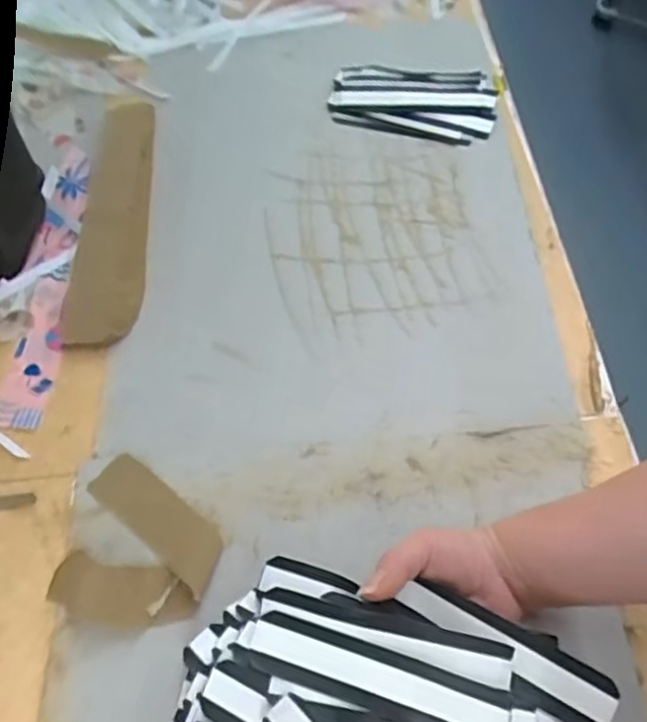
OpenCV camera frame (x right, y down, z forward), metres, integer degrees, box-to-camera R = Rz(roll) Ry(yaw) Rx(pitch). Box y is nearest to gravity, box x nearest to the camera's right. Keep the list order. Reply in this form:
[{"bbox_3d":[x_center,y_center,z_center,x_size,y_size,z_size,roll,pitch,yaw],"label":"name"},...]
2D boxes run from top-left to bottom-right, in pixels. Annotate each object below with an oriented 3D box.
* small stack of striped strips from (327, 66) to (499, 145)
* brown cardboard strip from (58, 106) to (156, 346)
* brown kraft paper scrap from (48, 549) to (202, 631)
[{"bbox_3d":[0.089,-0.262,0.690,0.162,0.020,0.084,10,61,5],"label":"small stack of striped strips"},{"bbox_3d":[-0.184,-0.136,0.607,0.057,0.027,0.273,-2,60,-2],"label":"brown cardboard strip"},{"bbox_3d":[-0.132,0.147,0.441,0.096,0.033,0.039,10,61,5],"label":"brown kraft paper scrap"}]

